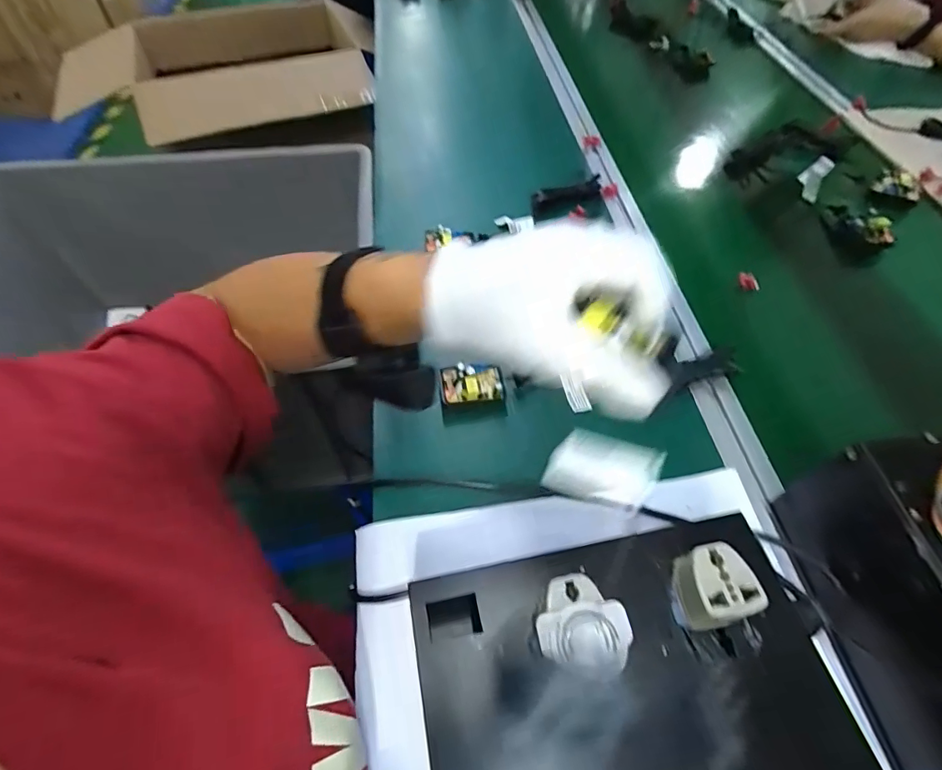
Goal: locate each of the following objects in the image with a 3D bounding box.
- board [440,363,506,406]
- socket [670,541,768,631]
[{"bbox_3d":[0.001,-0.001,0.427,0.055,0.017,0.031,-6,56,-7],"label":"board"},{"bbox_3d":[0.137,0.118,0.277,0.043,0.032,0.040,-10,56,-10],"label":"socket"}]

